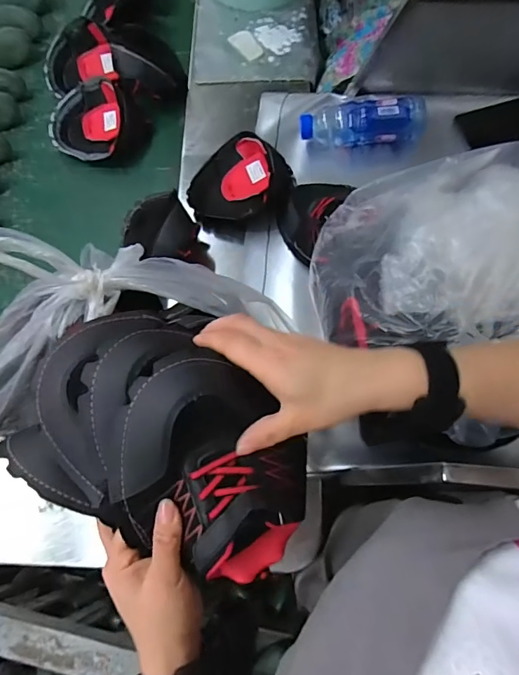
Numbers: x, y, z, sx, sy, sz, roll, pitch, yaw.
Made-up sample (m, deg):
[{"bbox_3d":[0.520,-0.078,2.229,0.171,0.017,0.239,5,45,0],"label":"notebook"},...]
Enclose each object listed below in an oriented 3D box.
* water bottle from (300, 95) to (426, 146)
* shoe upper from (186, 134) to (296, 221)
[{"bbox_3d":[0.178,-0.377,0.776,0.203,0.064,0.055,3,71,3],"label":"water bottle"},{"bbox_3d":[-0.031,-0.271,0.769,0.169,0.080,0.156,-1,70,2],"label":"shoe upper"}]

